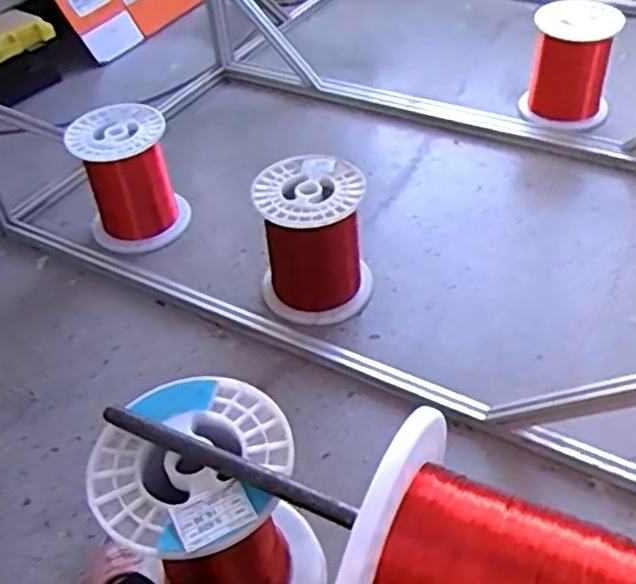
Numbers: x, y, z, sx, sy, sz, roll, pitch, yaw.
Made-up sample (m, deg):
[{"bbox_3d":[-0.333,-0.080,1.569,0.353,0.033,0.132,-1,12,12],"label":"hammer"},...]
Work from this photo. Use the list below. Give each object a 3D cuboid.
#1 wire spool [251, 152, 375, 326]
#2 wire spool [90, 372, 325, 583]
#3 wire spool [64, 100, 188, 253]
[{"bbox_3d":[-0.007,-0.098,1.314,0.196,0.241,0.196,-3,43,3],"label":"wire spool"},{"bbox_3d":[-0.095,0.221,0.671,0.167,0.223,0.170,-3,43,3],"label":"wire spool"},{"bbox_3d":[-0.407,-0.248,1.527,0.194,0.252,0.197,-3,43,3],"label":"wire spool"}]

